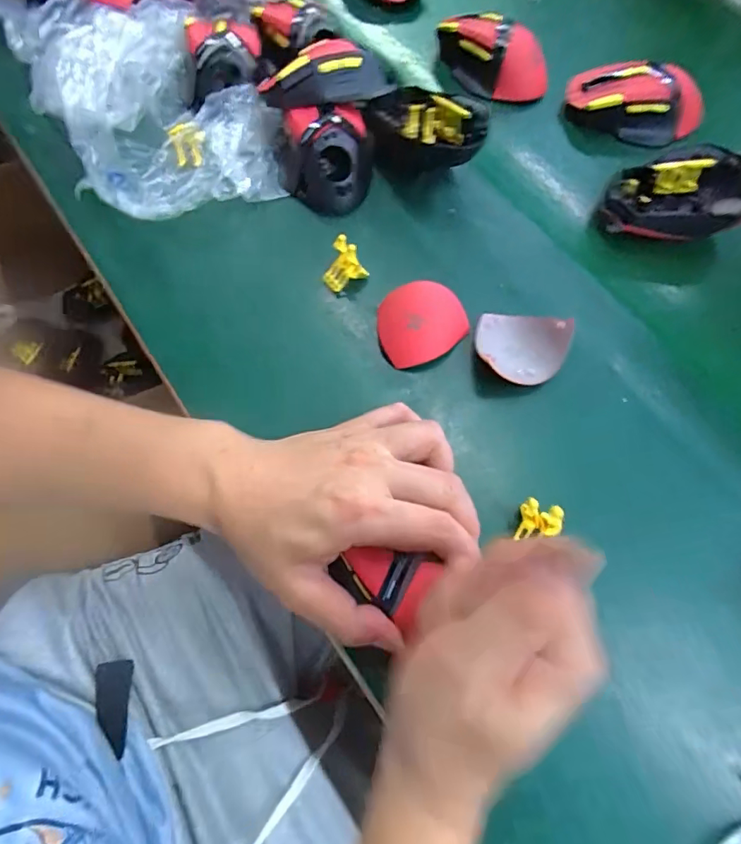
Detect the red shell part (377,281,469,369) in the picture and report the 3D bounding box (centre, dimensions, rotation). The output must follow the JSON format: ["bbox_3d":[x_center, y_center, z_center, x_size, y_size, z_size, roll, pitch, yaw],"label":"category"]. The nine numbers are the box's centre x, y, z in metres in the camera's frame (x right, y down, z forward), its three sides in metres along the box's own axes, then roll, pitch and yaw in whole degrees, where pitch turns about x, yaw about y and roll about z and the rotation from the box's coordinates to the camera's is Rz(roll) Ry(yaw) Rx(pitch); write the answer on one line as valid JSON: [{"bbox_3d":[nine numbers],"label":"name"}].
[{"bbox_3d":[0.036,-0.068,0.344,0.060,0.032,0.051,-12,70,-4],"label":"red shell part"}]

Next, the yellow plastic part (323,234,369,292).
[{"bbox_3d":[-0.021,-0.114,0.360,0.028,0.031,0.023,-35,73,-12],"label":"yellow plastic part"}]

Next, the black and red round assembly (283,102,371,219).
[{"bbox_3d":[-0.035,-0.205,0.390,0.068,0.041,0.070,0,69,0],"label":"black and red round assembly"}]

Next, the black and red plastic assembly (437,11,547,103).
[{"bbox_3d":[0.112,-0.336,0.468,0.106,0.057,0.054,18,70,7],"label":"black and red plastic assembly"}]

